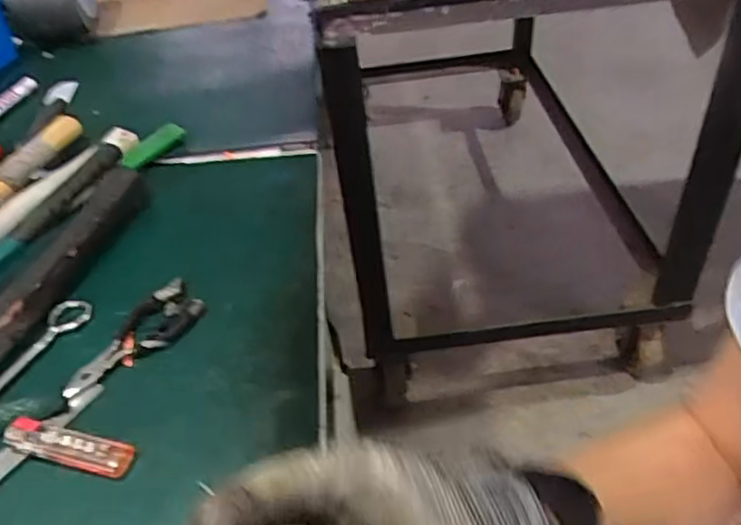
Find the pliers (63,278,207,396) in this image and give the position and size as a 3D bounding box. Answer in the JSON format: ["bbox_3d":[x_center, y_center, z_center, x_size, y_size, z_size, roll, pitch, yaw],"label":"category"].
[{"bbox_3d":[-0.182,0.060,0.501,0.051,0.011,0.118,23,49,25],"label":"pliers"}]

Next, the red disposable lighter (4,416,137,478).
[{"bbox_3d":[-0.203,0.124,0.434,0.088,0.012,0.022,9,45,12],"label":"red disposable lighter"}]

